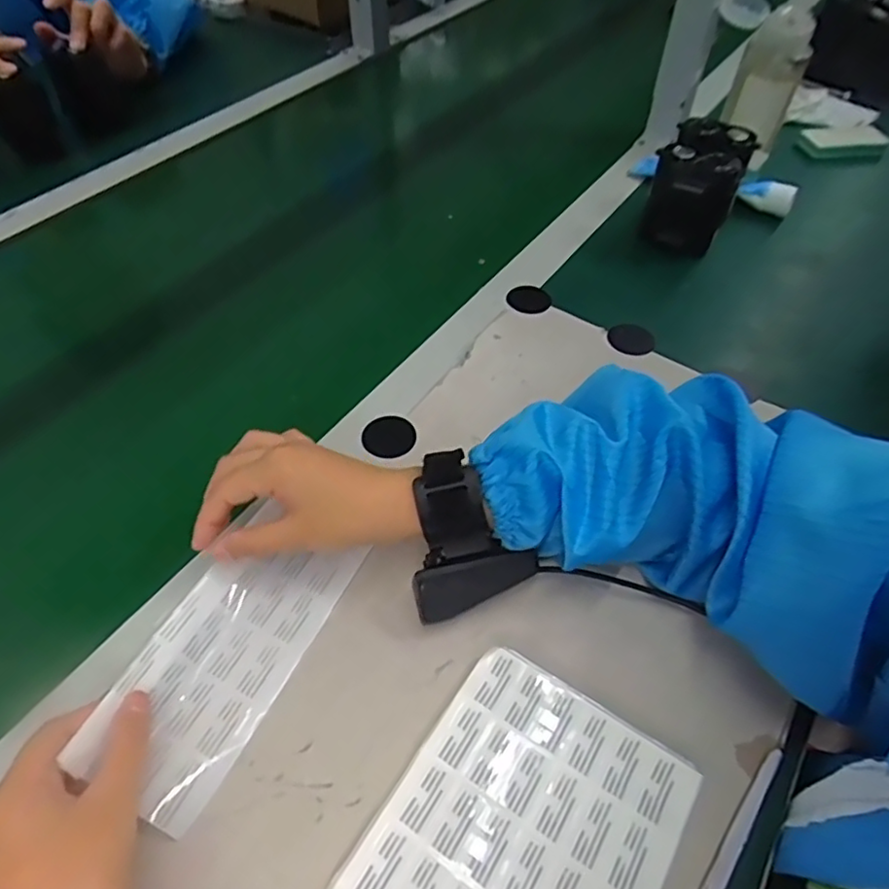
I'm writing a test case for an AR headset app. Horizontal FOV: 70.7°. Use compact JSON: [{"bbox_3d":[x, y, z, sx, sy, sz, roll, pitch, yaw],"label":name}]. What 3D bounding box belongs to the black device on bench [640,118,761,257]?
[{"bbox_3d":[0.222,-0.231,0.549,0.067,0.069,0.096,23,55,15],"label":"black device on bench"}]

